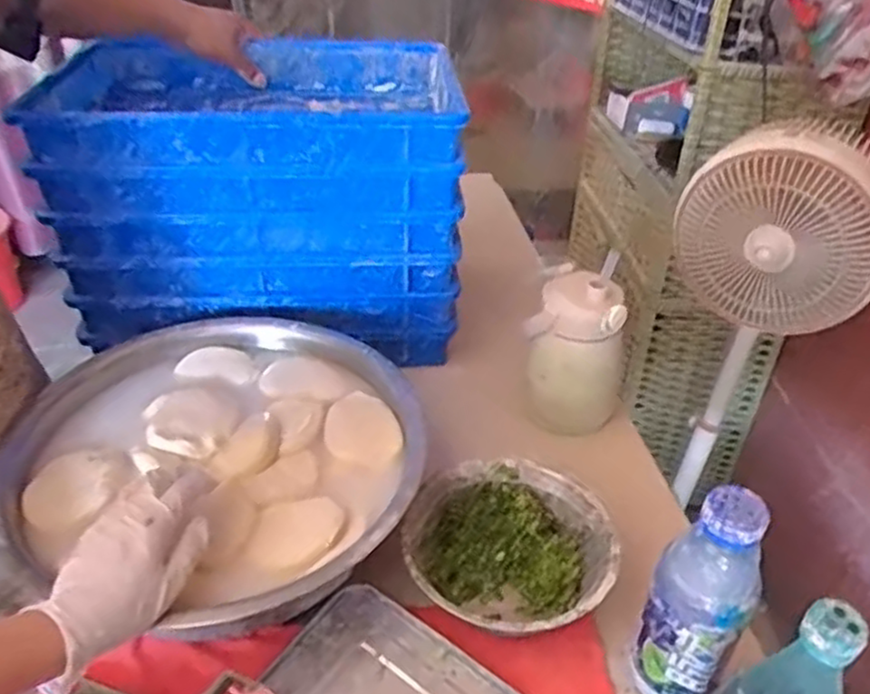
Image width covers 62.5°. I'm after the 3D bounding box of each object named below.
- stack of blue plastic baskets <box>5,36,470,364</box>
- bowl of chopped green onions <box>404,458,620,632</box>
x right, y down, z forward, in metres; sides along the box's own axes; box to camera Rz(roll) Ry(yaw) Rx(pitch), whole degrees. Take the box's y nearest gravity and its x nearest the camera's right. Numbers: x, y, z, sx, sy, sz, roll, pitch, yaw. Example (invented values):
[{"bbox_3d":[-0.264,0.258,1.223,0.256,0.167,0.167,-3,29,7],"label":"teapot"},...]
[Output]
[{"bbox_3d":[-0.212,-0.201,0.905,0.446,0.274,0.309,-3,36,-7],"label":"stack of blue plastic baskets"},{"bbox_3d":[0.067,0.188,0.658,0.179,0.061,0.178,1,36,-1],"label":"bowl of chopped green onions"}]

